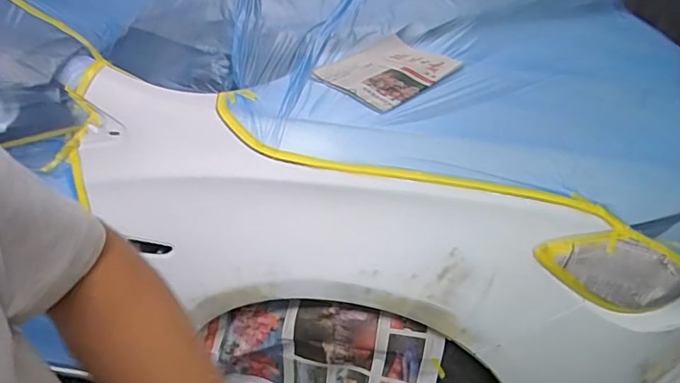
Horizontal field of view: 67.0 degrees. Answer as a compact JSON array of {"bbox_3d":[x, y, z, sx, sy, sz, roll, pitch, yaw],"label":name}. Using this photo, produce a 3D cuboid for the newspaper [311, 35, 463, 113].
[{"bbox_3d":[0.094,-0.248,1.042,0.184,0.015,0.264,33,49,28],"label":"newspaper"}]

